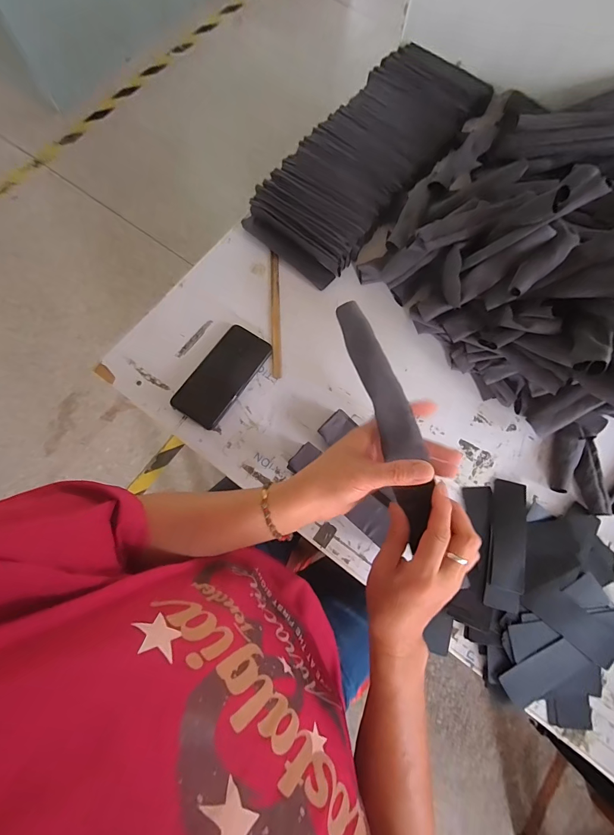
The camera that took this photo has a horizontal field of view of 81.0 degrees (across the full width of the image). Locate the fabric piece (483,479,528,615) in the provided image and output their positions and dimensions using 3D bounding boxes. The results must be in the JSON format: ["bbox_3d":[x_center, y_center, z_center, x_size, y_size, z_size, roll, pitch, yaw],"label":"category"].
[{"bbox_3d":[0.281,0.176,0.506,0.049,0.020,0.173,16,75,2],"label":"fabric piece"}]

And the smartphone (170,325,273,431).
[{"bbox_3d":[-0.130,-0.066,0.557,0.078,0.016,0.165,32,77,6],"label":"smartphone"}]

